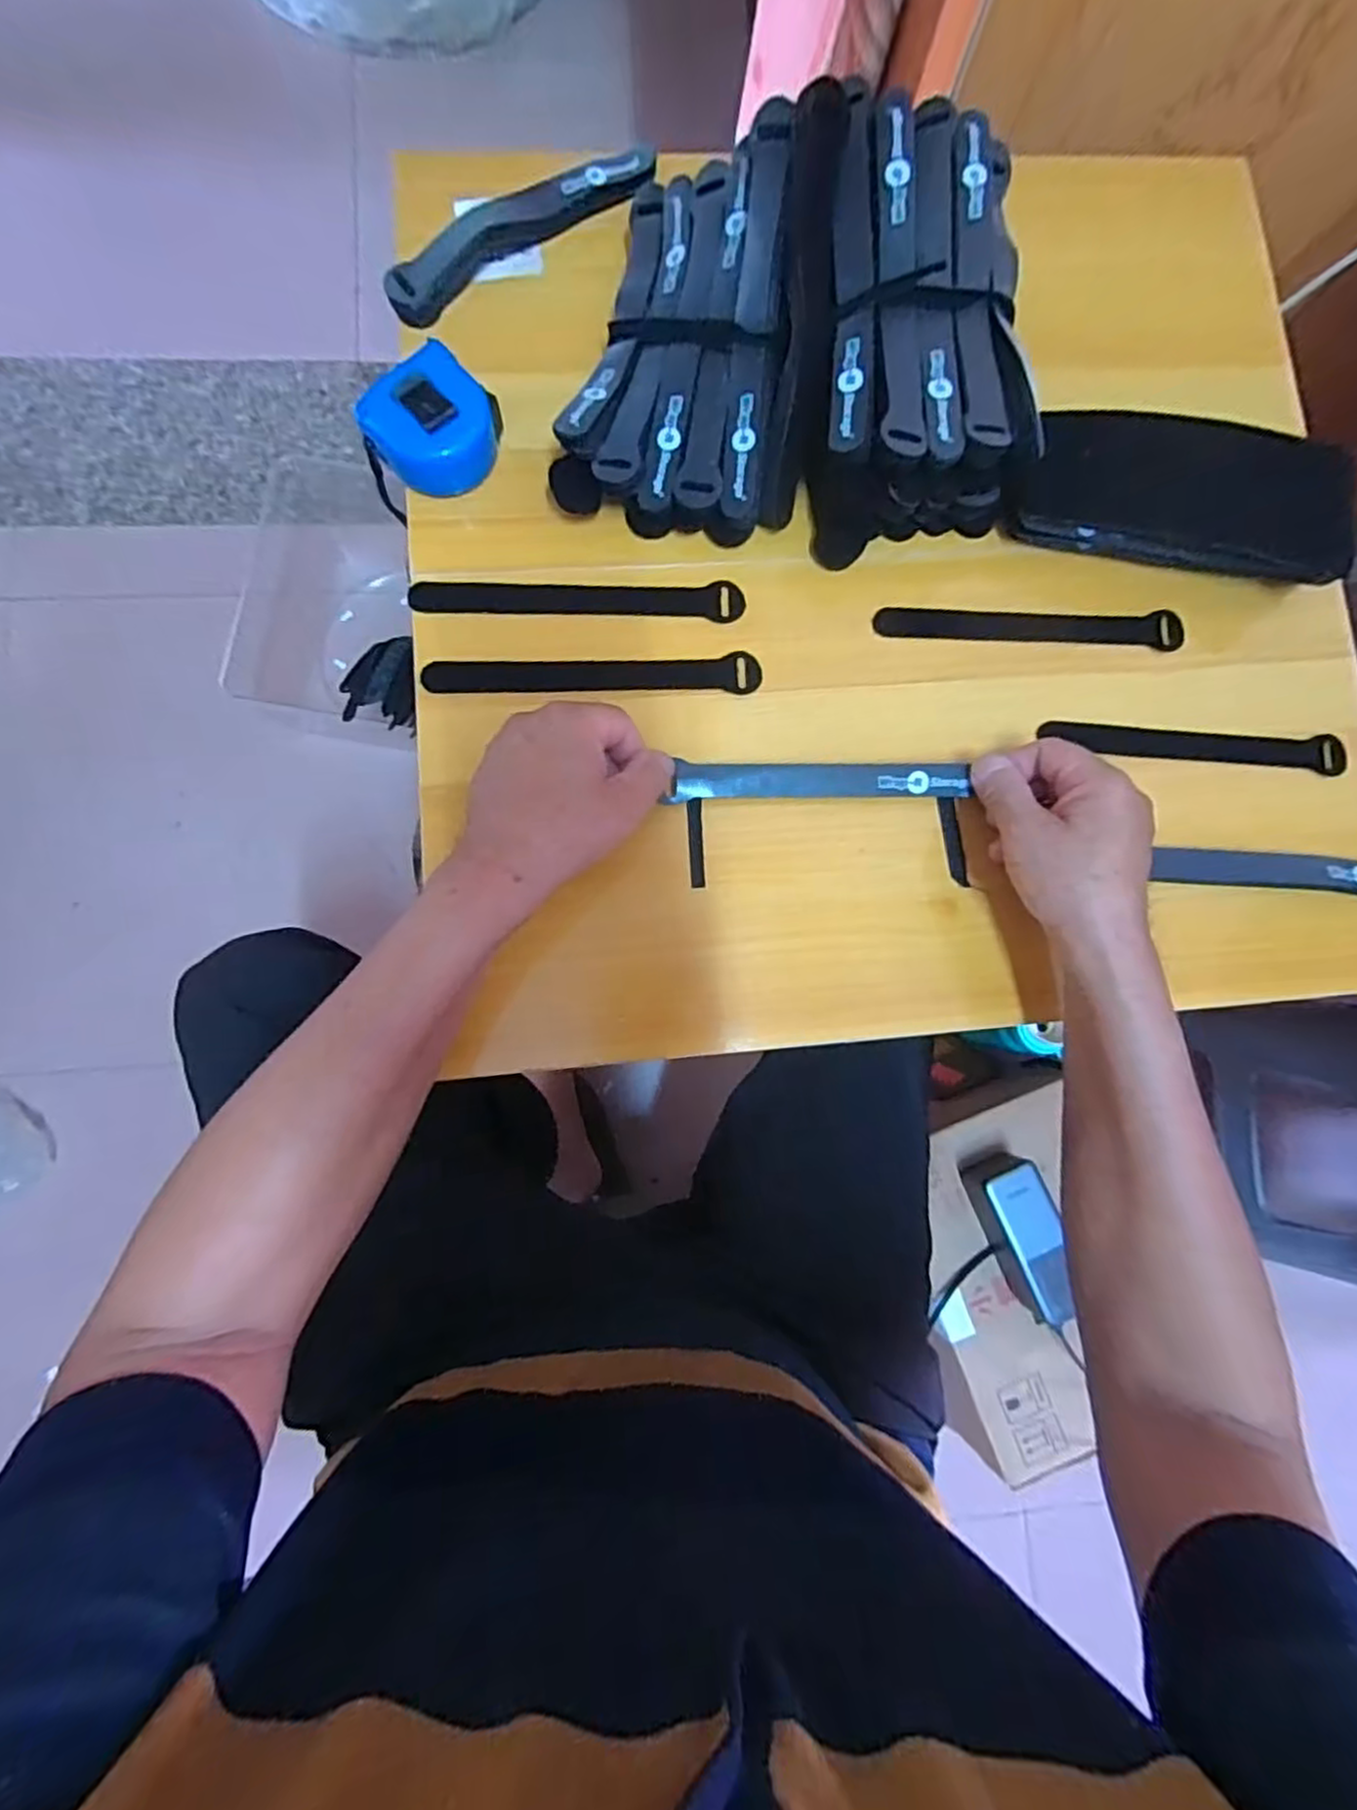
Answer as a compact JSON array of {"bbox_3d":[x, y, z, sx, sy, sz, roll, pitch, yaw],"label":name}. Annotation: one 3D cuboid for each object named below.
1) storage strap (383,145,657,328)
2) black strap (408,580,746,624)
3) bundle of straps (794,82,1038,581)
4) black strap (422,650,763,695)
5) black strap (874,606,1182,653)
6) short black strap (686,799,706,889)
[{"bbox_3d":[-0.099,-0.430,0.444,0.192,0.022,0.027,-37,87,-7],"label":"storage strap"},{"bbox_3d":[-0.060,-0.187,0.430,0.197,0.008,0.024,0,83,-4],"label":"black strap"},{"bbox_3d":[0.132,-0.326,0.409,0.130,0.090,0.206,-7,84,-5],"label":"bundle of straps"},{"bbox_3d":[-0.050,-0.137,0.424,0.196,0.011,0.024,-3,84,-4],"label":"black strap"},{"bbox_3d":[0.222,-0.174,0.443,0.195,0.008,0.023,-1,83,-4],"label":"black strap"},{"bbox_3d":[0.011,-0.036,0.415,0.009,0.004,0.051,-3,88,-11],"label":"short black strap"}]

